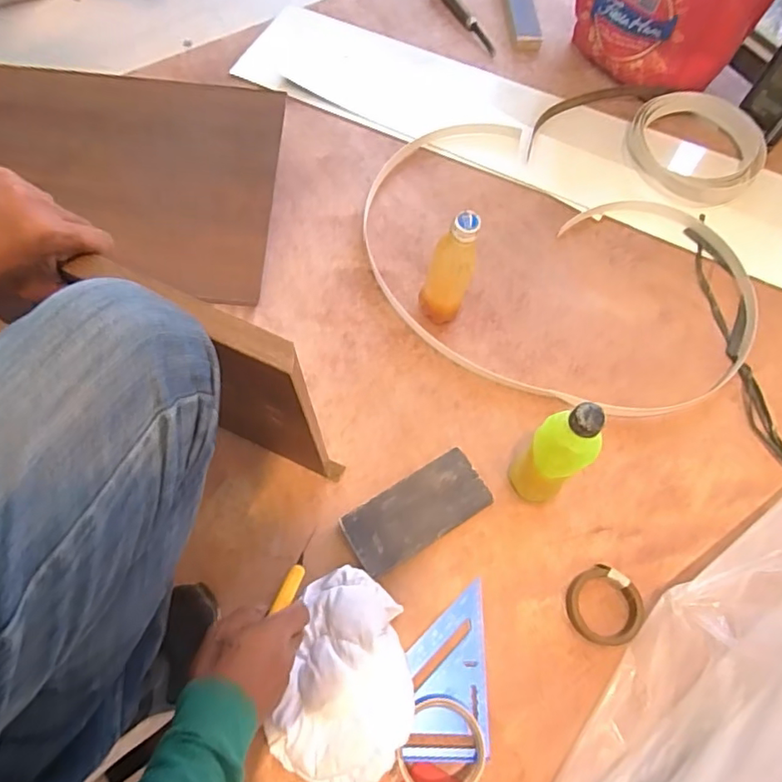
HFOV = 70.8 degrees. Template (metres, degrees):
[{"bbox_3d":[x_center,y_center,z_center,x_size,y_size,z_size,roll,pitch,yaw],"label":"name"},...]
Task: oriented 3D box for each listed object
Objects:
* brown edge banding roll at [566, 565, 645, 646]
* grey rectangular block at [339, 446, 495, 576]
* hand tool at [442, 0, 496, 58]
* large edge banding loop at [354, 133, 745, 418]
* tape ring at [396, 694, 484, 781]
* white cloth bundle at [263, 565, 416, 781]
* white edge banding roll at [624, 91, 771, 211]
[{"bbox_3d":[0.241,0.243,0.623,0.077,0.023,0.082,0,67,0],"label":"brown edge banding roll"},{"bbox_3d":[0.031,0.146,0.662,0.171,0.027,0.078,-29,70,-12],"label":"grey rectangular block"},{"bbox_3d":[0.134,-0.688,1.004,0.028,0.022,0.200,-25,69,-10],"label":"hand tool"},{"bbox_3d":[0.223,-0.185,0.797,0.580,0.025,0.407,33,71,13],"label":"large edge banding loop"},{"bbox_3d":[0.052,0.353,0.546,0.081,0.044,0.087,0,67,0],"label":"tape ring"},{"bbox_3d":[-0.045,0.296,0.571,0.141,0.043,0.203,11,68,5],"label":"white cloth bundle"},{"bbox_3d":[0.484,-0.392,0.881,0.201,0.036,0.209,17,68,7],"label":"white edge banding roll"}]

